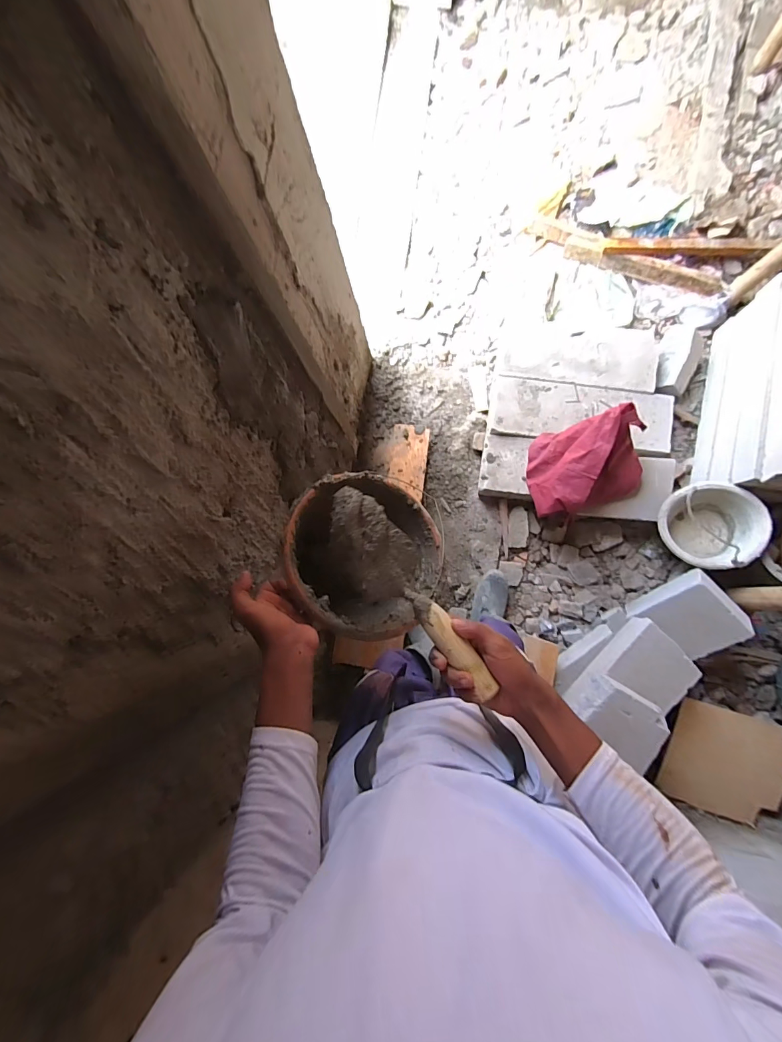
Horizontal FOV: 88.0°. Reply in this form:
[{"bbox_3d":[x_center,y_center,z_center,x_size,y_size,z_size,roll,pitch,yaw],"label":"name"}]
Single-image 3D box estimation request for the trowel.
[{"bbox_3d":[0.015,0.088,0.499,0.090,0.079,0.280,-40,82,2],"label":"trowel"}]

